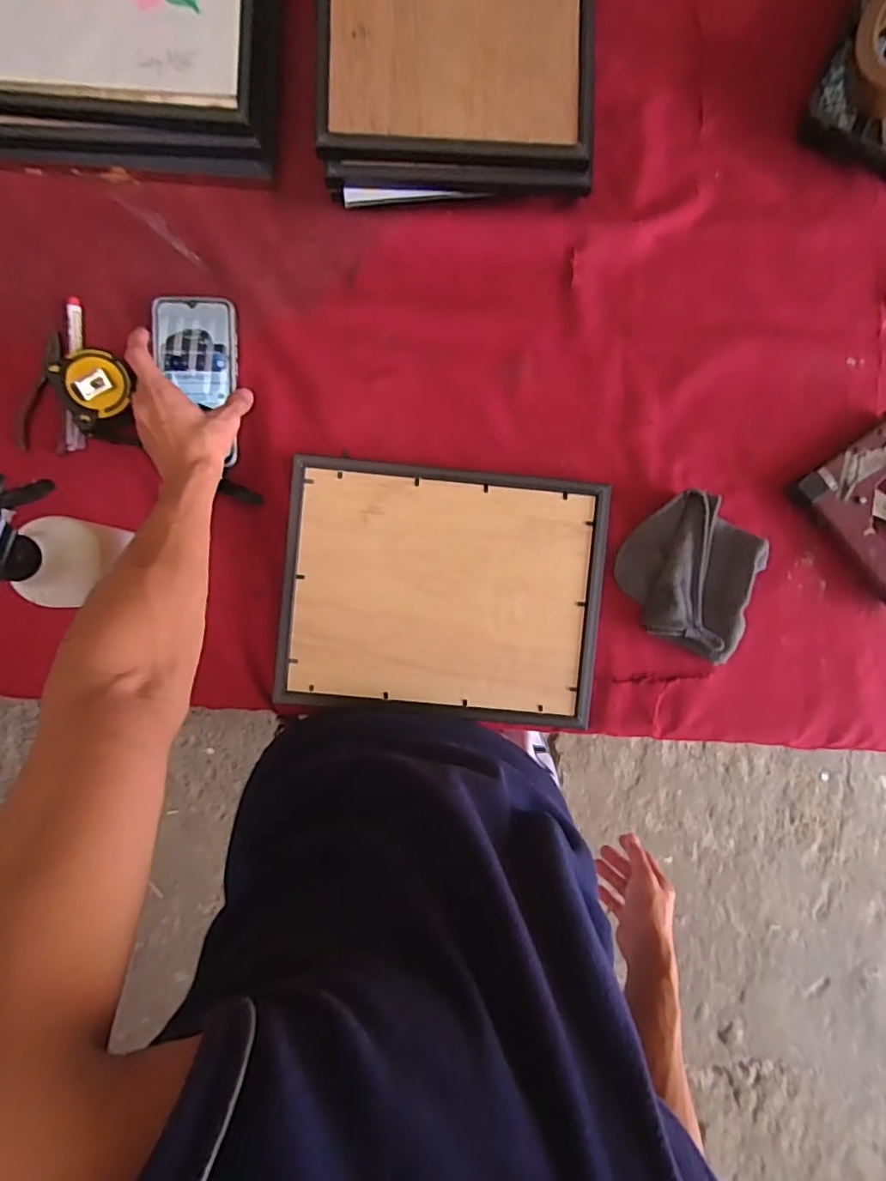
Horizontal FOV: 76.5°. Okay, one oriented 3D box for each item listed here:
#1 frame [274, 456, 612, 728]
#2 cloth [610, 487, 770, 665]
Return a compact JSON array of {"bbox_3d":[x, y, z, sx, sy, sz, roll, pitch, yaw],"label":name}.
[{"bbox_3d":[0.000,0.002,0.547,0.302,0.014,0.236,6,90,-2],"label":"frame"},{"bbox_3d":[0.245,-0.013,0.546,0.139,0.028,0.125,42,89,-2],"label":"cloth"}]

